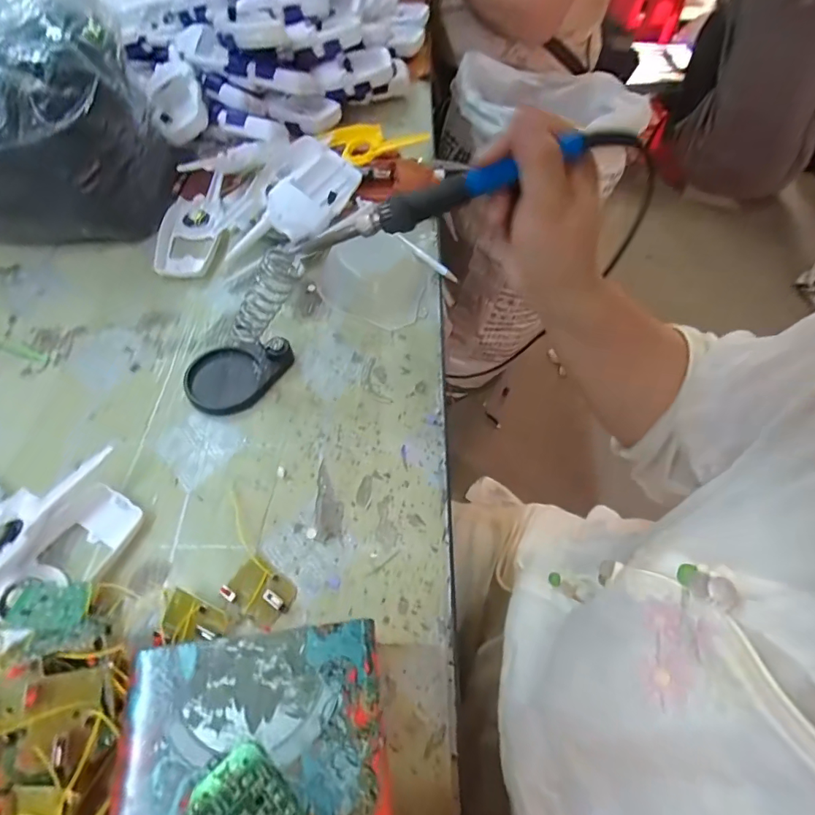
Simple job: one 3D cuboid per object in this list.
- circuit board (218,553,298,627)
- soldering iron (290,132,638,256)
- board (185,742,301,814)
[{"bbox_3d":[-0.102,0.127,0.327,0.044,0.010,0.033,32,62,15],"label":"circuit board"},{"bbox_3d":[0.023,-0.123,0.274,0.204,0.021,0.013,-12,57,17],"label":"soldering iron"},{"bbox_3d":[-0.067,0.165,0.194,0.039,0.004,0.033,45,42,20],"label":"board"}]

